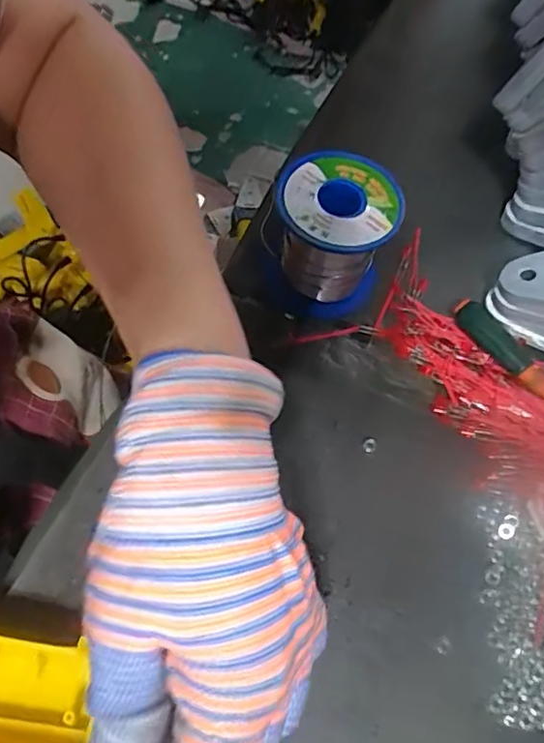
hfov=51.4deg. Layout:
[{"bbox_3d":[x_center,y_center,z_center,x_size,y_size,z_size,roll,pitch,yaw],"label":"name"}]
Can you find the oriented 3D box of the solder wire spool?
[{"bbox_3d":[0.033,-0.076,0.315,0.062,0.062,0.064,15,63,4],"label":"solder wire spool"}]

